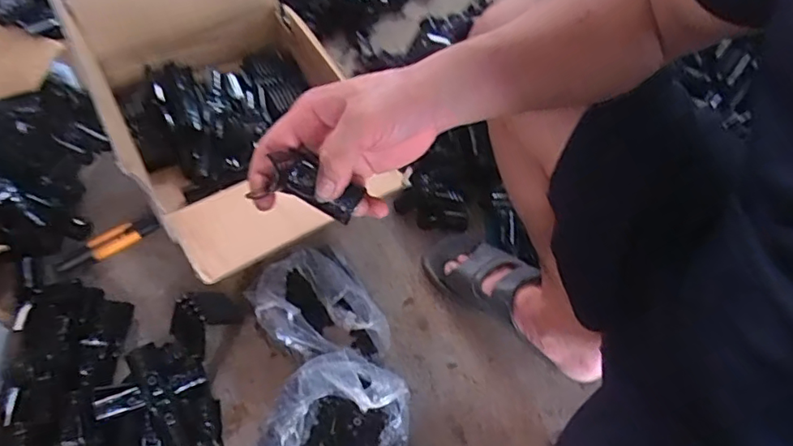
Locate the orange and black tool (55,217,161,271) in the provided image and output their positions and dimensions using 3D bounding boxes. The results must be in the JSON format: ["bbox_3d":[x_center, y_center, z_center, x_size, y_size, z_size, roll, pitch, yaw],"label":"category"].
[{"bbox_3d":[-0.430,0.030,0.813,0.145,0.021,0.034,-28,64,-20],"label":"orange and black tool"}]

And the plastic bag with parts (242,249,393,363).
[{"bbox_3d":[-0.106,0.118,0.747,0.148,0.063,0.181,-28,64,-20],"label":"plastic bag with parts"}]

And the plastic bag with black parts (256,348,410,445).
[{"bbox_3d":[-0.078,0.252,0.642,0.190,0.106,0.173,-34,67,-23],"label":"plastic bag with black parts"}]

